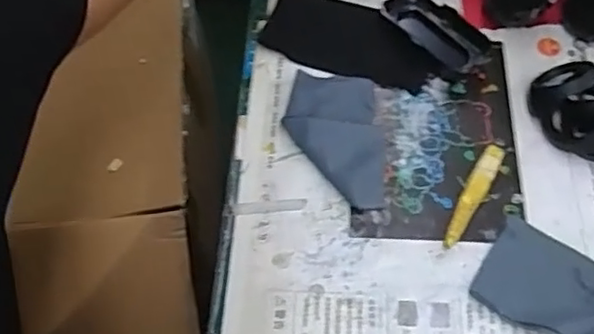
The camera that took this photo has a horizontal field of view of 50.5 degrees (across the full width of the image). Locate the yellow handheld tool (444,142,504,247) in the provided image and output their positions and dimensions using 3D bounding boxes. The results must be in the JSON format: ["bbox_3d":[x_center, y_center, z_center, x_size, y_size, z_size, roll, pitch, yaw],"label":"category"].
[{"bbox_3d":[0.149,0.022,0.531,0.018,0.008,0.107,27,64,17],"label":"yellow handheld tool"}]

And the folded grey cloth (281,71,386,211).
[{"bbox_3d":[0.033,-0.027,0.558,0.082,0.019,0.135,-4,59,0],"label":"folded grey cloth"}]

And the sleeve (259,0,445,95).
[{"bbox_3d":[0.053,-0.125,0.618,0.175,0.012,0.083,20,62,14],"label":"sleeve"}]

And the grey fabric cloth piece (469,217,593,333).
[{"bbox_3d":[0.215,0.104,0.474,0.153,0.014,0.076,31,65,19],"label":"grey fabric cloth piece"}]

